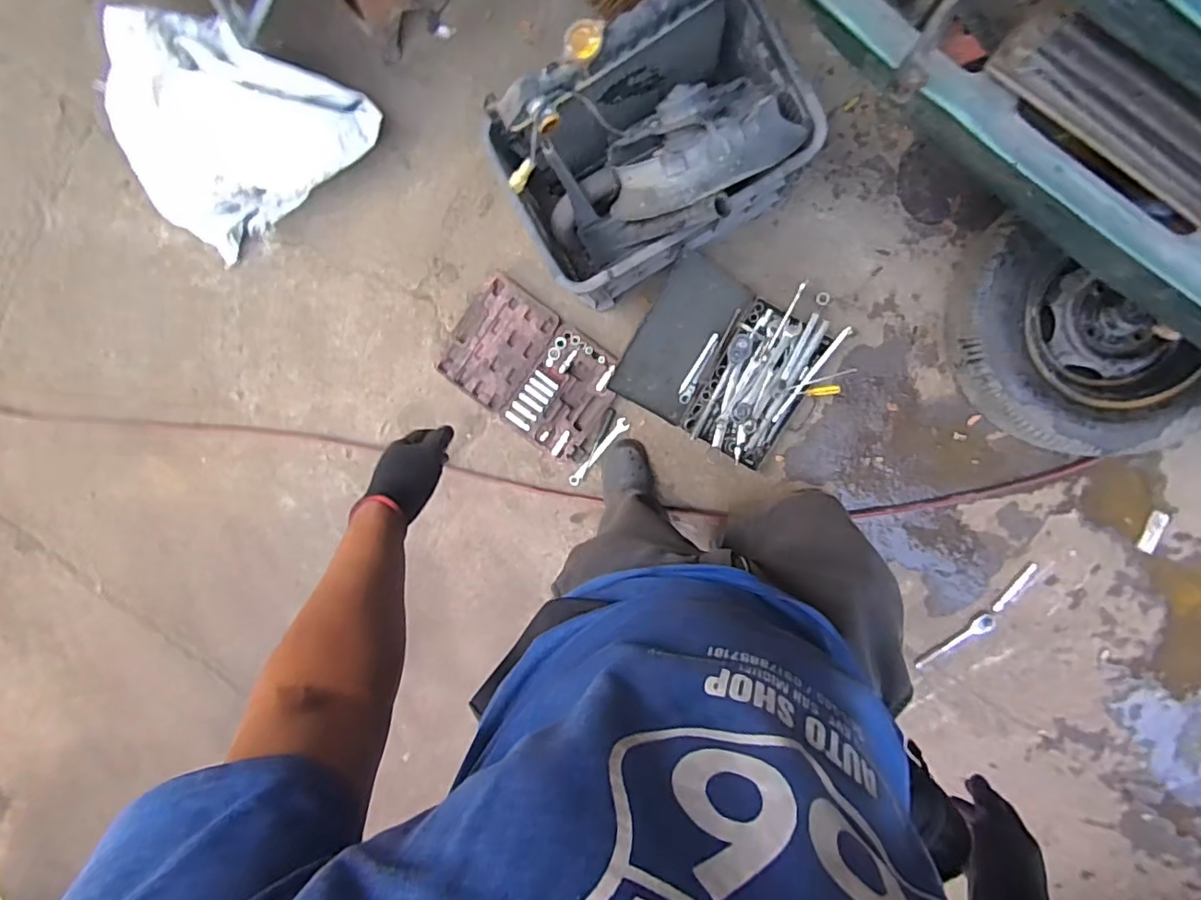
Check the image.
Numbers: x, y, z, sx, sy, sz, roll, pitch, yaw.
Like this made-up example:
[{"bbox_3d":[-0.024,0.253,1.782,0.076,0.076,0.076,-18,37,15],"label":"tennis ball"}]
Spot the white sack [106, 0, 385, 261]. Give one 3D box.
[{"bbox_3d":[-0.781,-0.631,1.246,0.477,0.264,0.437,22,99,5],"label":"white sack"}]

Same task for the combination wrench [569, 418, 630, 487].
[{"bbox_3d":[-0.006,0.007,1.377,0.031,0.011,0.198,41,100,0],"label":"combination wrench"}]

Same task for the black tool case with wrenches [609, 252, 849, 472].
[{"bbox_3d":[0.290,-0.201,1.281,0.406,0.104,0.381,31,99,3],"label":"black tool case with wrenches"}]

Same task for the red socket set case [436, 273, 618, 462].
[{"bbox_3d":[-0.158,-0.189,1.403,0.419,0.029,0.281,36,100,1],"label":"red socket set case"}]

